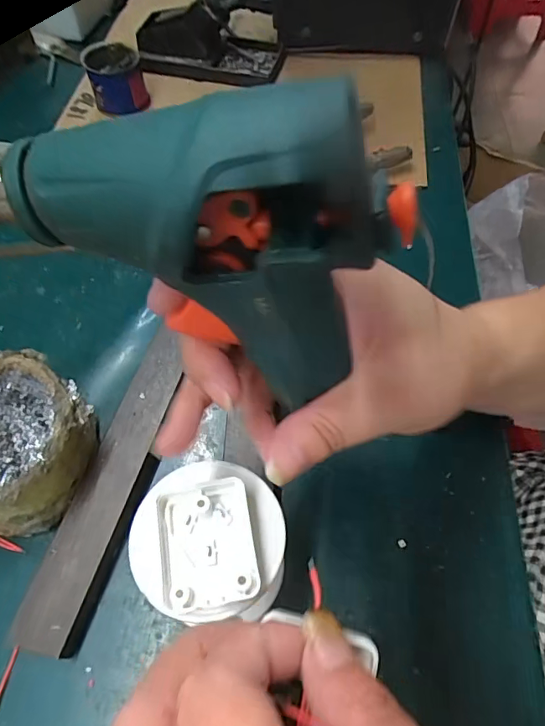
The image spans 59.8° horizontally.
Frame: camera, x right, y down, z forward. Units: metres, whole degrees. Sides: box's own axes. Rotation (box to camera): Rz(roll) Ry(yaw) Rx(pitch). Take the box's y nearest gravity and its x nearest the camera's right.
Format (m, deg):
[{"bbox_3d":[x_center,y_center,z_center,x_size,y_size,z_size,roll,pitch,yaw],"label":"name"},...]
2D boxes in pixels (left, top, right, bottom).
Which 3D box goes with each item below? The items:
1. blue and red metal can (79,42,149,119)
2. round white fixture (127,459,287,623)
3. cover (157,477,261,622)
[{"bbox_3d":[-0.146,-0.265,0.445,0.049,0.045,0.054,-17,58,-10],"label":"blue and red metal can"},{"bbox_3d":[-0.027,0.071,0.199,0.060,0.013,0.064,1,58,-1],"label":"round white fixture"},{"bbox_3d":[-0.027,0.075,0.194,0.038,0.009,0.049,-9,58,-7],"label":"cover"}]

